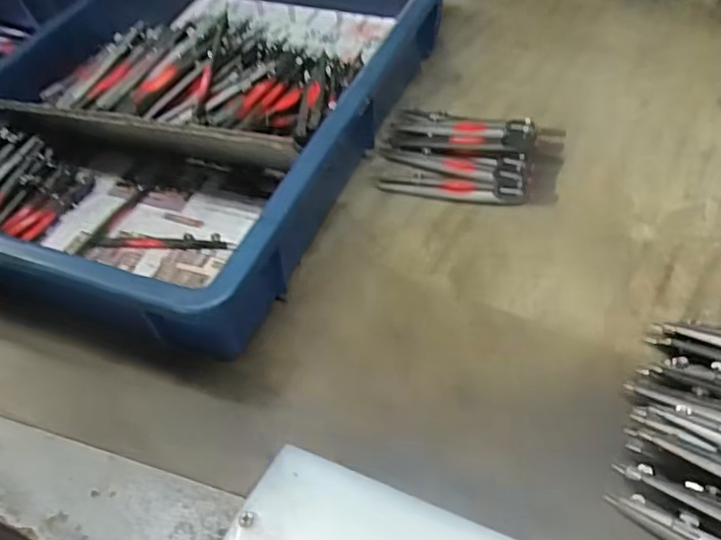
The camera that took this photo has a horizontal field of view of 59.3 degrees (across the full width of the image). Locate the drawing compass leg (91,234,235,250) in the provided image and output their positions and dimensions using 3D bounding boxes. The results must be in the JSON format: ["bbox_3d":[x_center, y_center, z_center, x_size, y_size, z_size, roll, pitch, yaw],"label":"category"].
[{"bbox_3d":[-0.137,-0.020,0.438,0.103,0.006,0.011,2,50,8],"label":"drawing compass leg"}]

